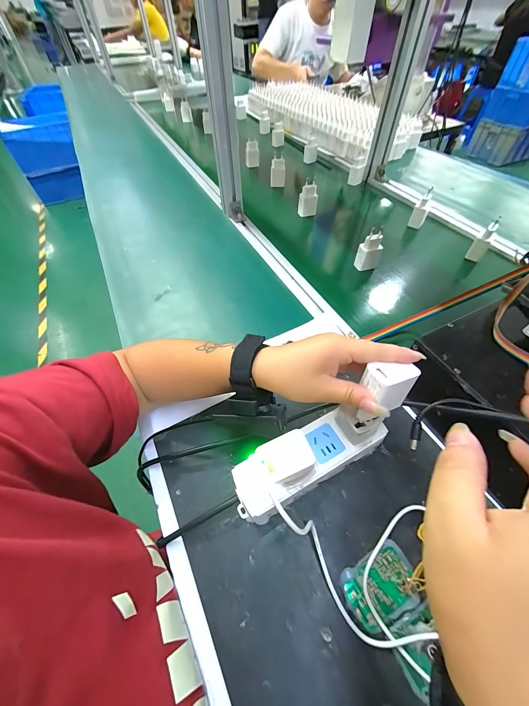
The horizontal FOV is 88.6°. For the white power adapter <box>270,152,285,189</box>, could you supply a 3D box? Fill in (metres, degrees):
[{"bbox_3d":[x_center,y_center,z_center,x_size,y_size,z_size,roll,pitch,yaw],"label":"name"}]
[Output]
[{"bbox_3d":[0.037,-0.497,0.745,0.040,0.076,0.022,1,53,3],"label":"white power adapter"}]

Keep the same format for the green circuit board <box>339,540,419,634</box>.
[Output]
[{"bbox_3d":[0.104,0.208,0.242,0.066,0.007,0.044,-23,56,-14],"label":"green circuit board"}]

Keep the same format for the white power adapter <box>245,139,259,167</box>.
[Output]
[{"bbox_3d":[-0.038,-0.617,0.840,0.041,0.068,0.027,-6,53,-2],"label":"white power adapter"}]

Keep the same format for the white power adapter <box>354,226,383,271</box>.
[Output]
[{"bbox_3d":[0.198,-0.193,0.508,0.040,0.076,0.020,-10,53,-5],"label":"white power adapter"}]

